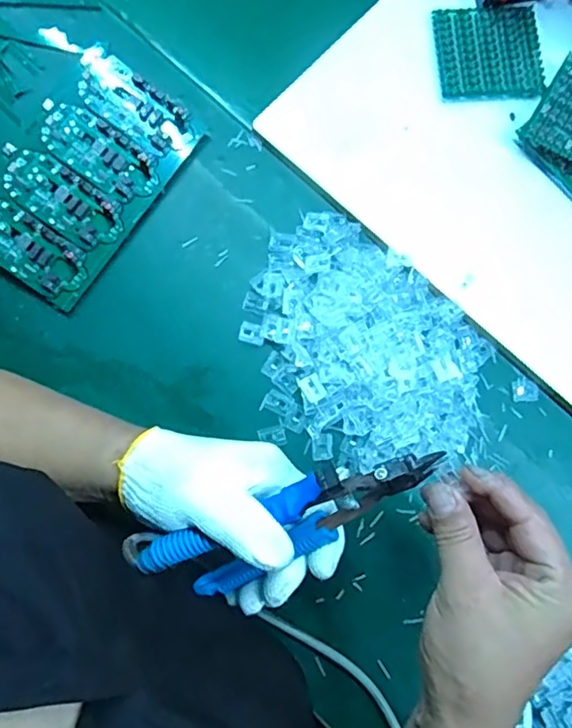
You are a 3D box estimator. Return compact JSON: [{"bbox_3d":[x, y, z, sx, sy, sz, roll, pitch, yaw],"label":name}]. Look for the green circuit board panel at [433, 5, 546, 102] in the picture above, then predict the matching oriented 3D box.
[{"bbox_3d":[0.169,-0.262,0.497,0.087,0.008,0.084,-4,80,-1],"label":"green circuit board panel"}]

